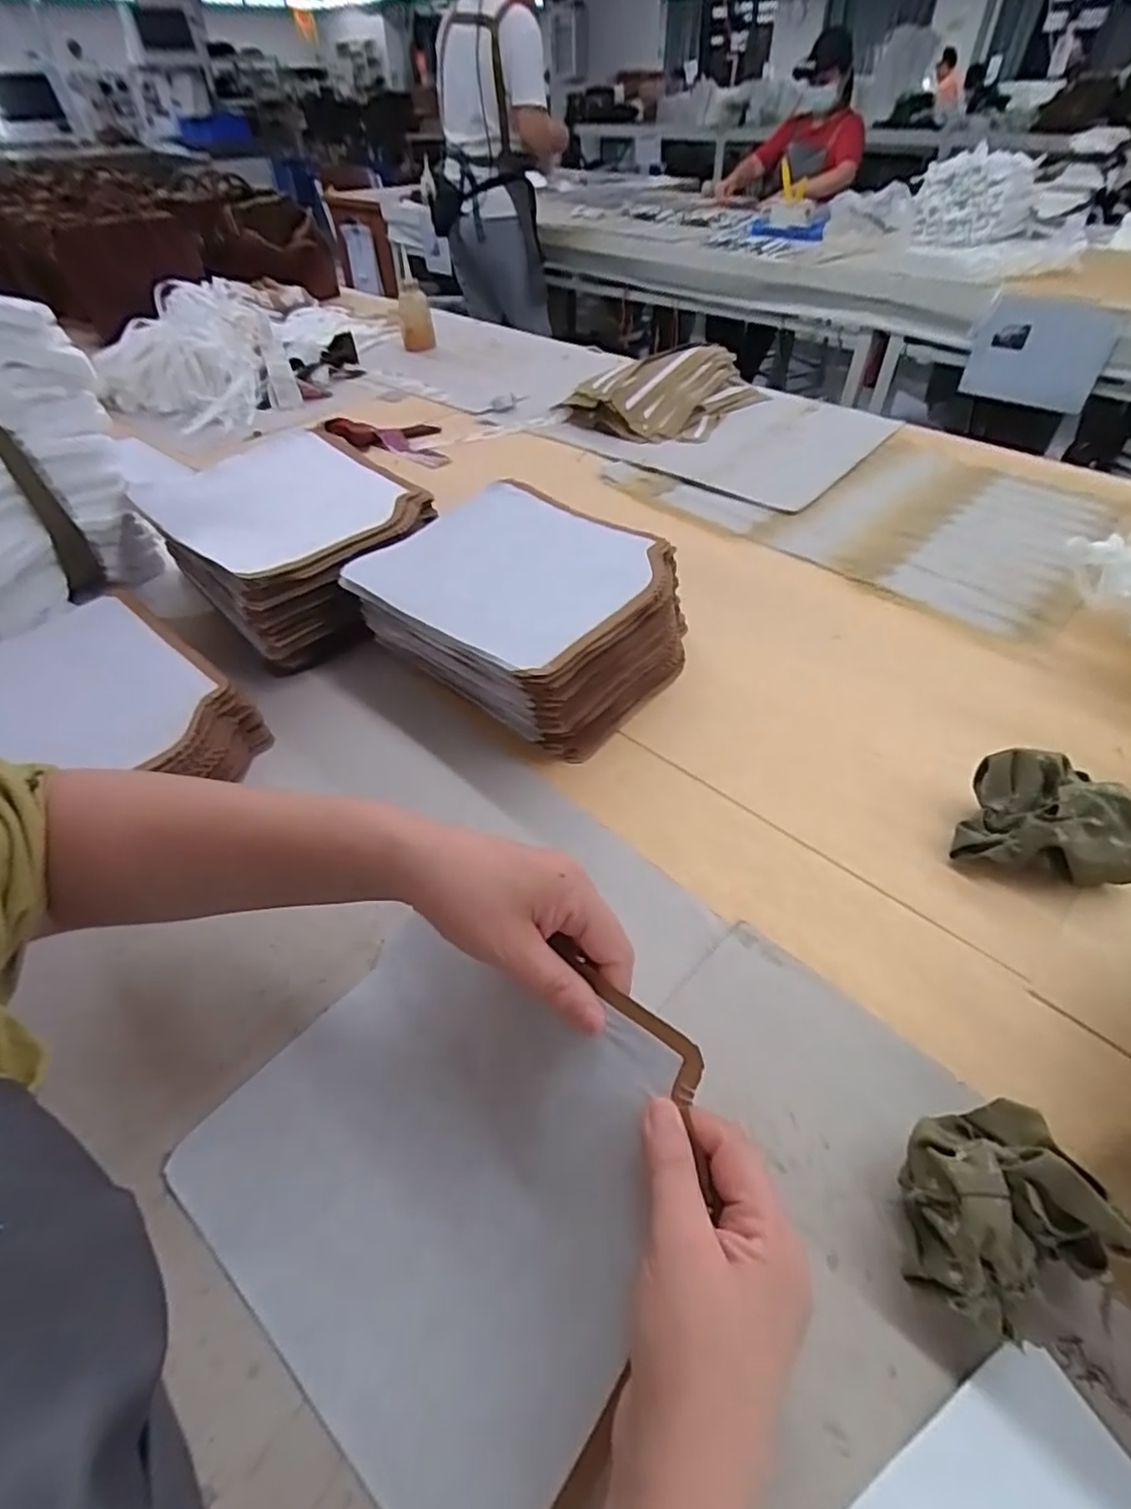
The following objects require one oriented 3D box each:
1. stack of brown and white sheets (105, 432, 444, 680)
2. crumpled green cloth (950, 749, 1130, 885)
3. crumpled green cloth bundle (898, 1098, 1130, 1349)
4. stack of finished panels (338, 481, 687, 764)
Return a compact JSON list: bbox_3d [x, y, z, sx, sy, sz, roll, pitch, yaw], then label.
[{"bbox_3d":[-0.272,-0.219,0.684,0.216,0.112,0.281,-34,54,-27],"label":"stack of brown and white sheets"},{"bbox_3d":[0.333,0.047,0.449,0.110,0.061,0.069,16,49,17],"label":"crumpled green cloth"},{"bbox_3d":[0.187,0.205,0.297,0.079,0.060,0.072,-1,46,1],"label":"crumpled green cloth bundle"},{"bbox_3d":[-0.035,-0.132,0.606,0.262,0.095,0.213,30,54,27],"label":"stack of finished panels"}]

